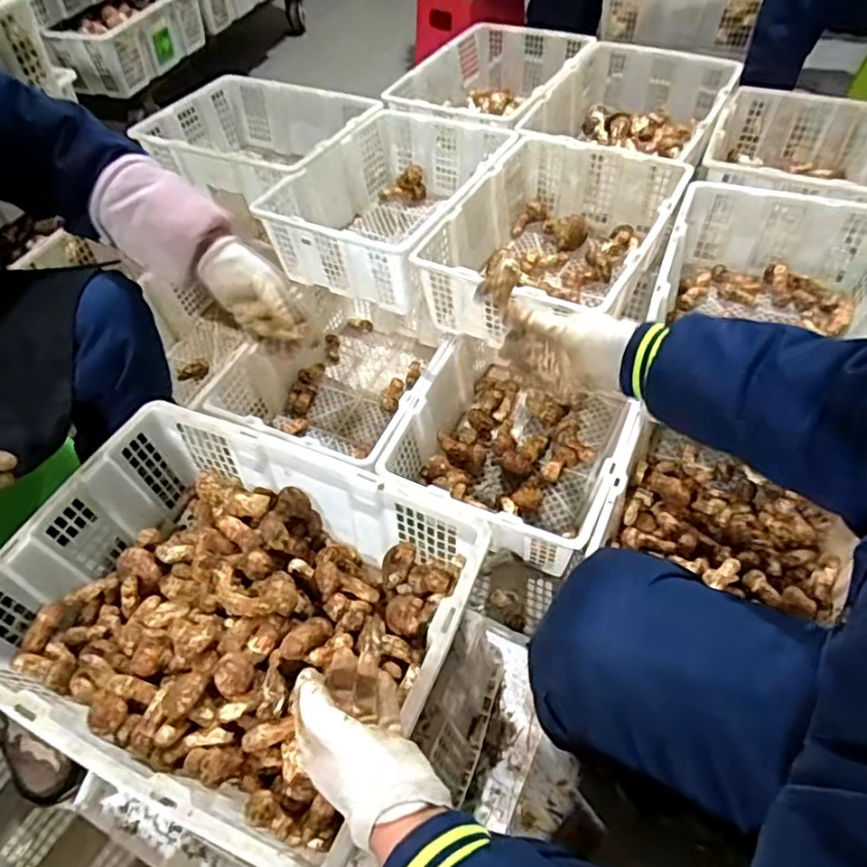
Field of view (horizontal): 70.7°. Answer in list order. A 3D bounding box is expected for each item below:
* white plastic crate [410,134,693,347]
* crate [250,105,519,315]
[{"bbox_3d":[0.223,-0.351,1.149,0.347,0.178,0.475,22,56,18],"label":"white plastic crate"},{"bbox_3d":[-0.090,-0.473,1.273,0.362,0.183,0.469,22,56,18],"label":"crate"}]

